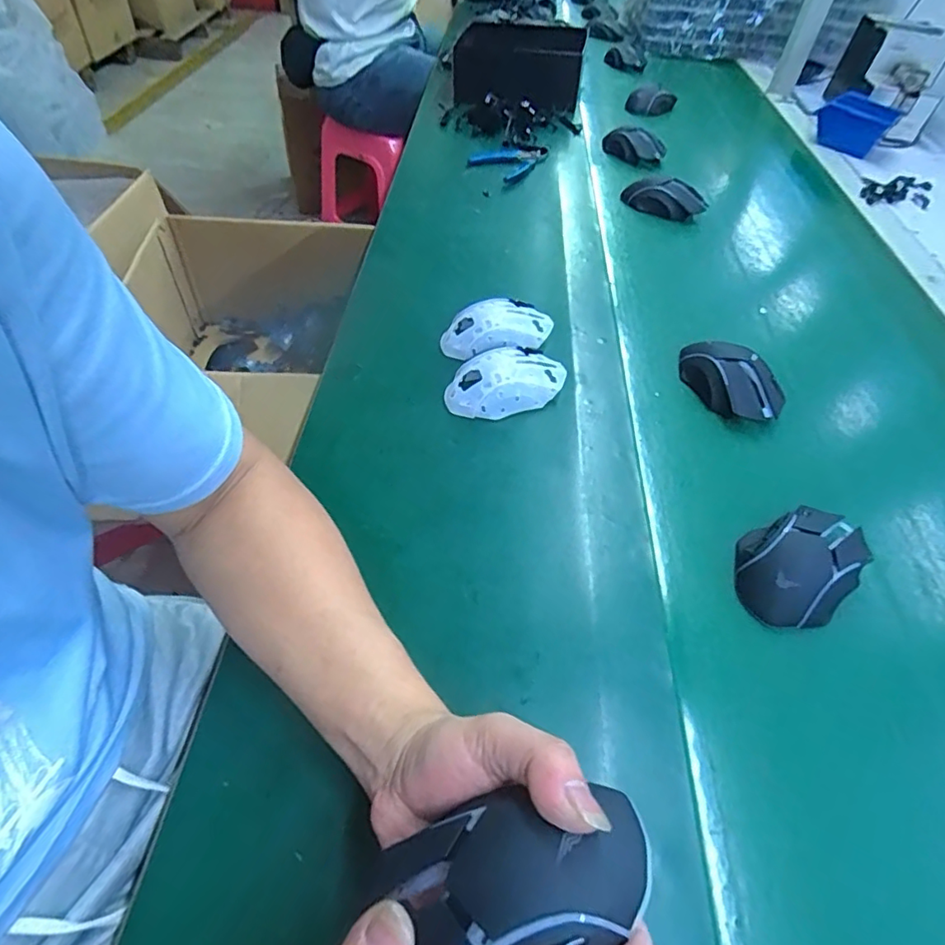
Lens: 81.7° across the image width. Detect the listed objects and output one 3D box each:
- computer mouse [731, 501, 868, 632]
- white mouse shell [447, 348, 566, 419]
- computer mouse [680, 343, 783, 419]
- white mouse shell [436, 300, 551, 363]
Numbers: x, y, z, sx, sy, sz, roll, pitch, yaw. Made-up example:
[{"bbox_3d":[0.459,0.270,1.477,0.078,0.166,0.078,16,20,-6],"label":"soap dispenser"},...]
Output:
[{"bbox_3d":[0.253,0.064,0.414,0.114,0.035,0.075,-28,59,-24],"label":"computer mouse"},{"bbox_3d":[0.032,-0.086,0.514,0.116,0.036,0.064,-19,55,-18],"label":"white mouse shell"},{"bbox_3d":[0.252,-0.091,0.537,0.060,0.038,0.104,-15,54,-16],"label":"computer mouse"},{"bbox_3d":[0.027,-0.143,0.559,0.112,0.035,0.065,-11,53,-13],"label":"white mouse shell"}]

